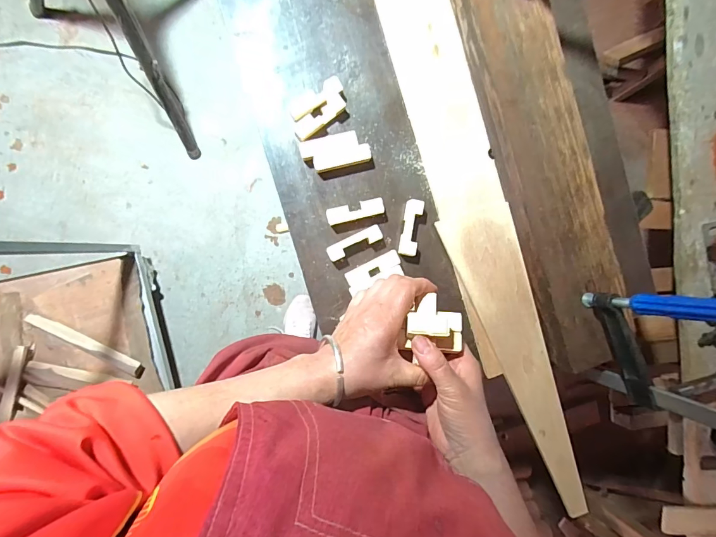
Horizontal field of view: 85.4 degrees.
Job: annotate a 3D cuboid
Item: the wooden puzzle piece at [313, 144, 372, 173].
[{"bbox_3d":[-0.021,-0.151,0.534,0.078,0.013,0.022,-15,94,-9],"label":"wooden puzzle piece"}]

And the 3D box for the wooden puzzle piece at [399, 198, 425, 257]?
[{"bbox_3d":[0.075,-0.058,0.549,0.022,0.019,0.079,10,90,-9],"label":"wooden puzzle piece"}]

